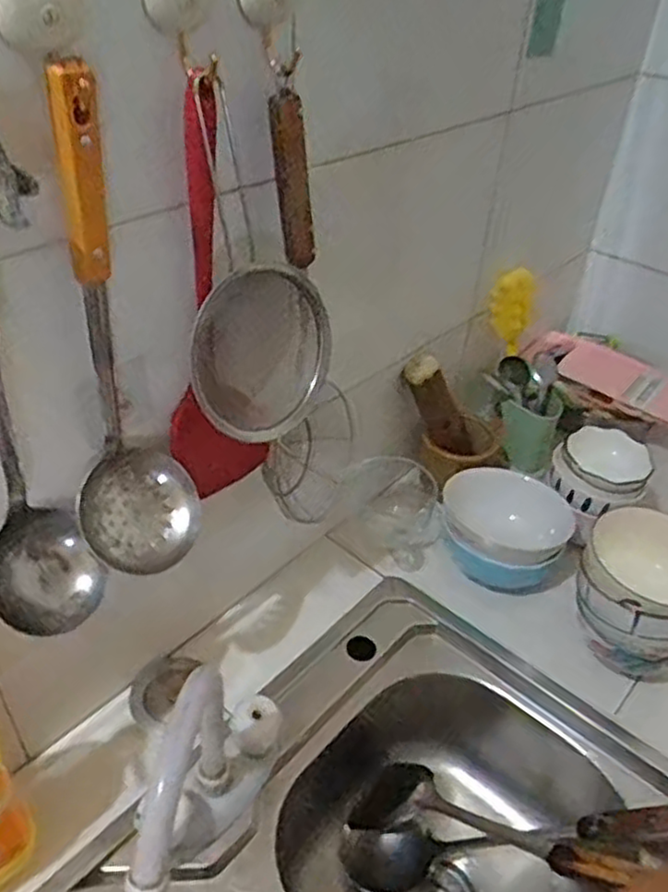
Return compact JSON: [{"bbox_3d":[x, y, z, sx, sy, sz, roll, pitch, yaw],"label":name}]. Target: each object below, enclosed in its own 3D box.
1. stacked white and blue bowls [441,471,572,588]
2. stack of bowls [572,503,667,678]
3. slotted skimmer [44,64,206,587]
[{"bbox_3d":[0.196,0.103,0.821,0.148,0.092,0.120,5,39,2],"label":"stacked white and blue bowls"},{"bbox_3d":[0.306,0.150,0.709,0.129,0.118,0.114,22,42,22],"label":"stack of bowls"},{"bbox_3d":[-0.141,-0.056,0.466,0.080,0.334,0.073,-5,39,-10],"label":"slotted skimmer"}]

